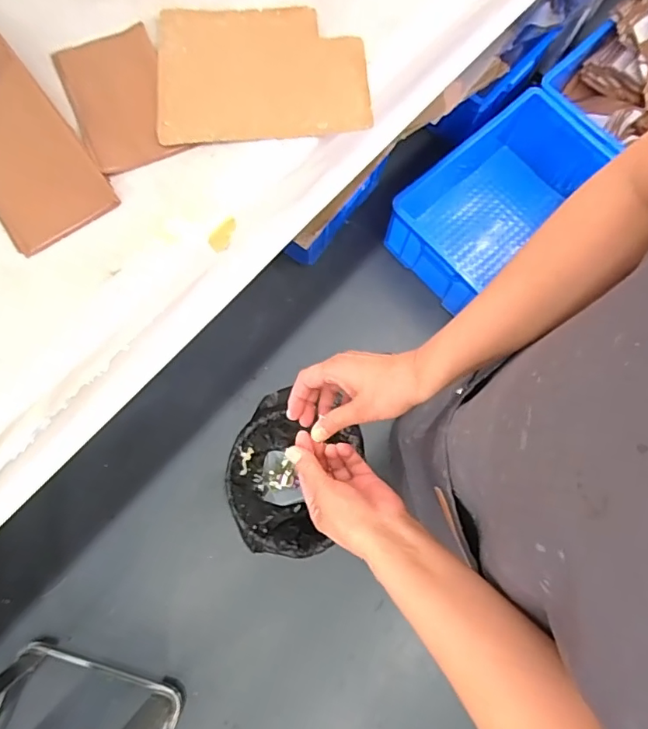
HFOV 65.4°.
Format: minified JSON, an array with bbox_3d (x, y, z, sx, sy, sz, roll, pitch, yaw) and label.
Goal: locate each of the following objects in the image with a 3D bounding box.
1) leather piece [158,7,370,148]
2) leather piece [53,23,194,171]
[{"bbox_3d":[-0.073,-0.349,0.598,0.240,0.008,0.190,-4,73,-2],"label":"leather piece"},{"bbox_3d":[-0.237,-0.311,0.589,0.112,0.008,0.189,-23,76,-6],"label":"leather piece"}]

